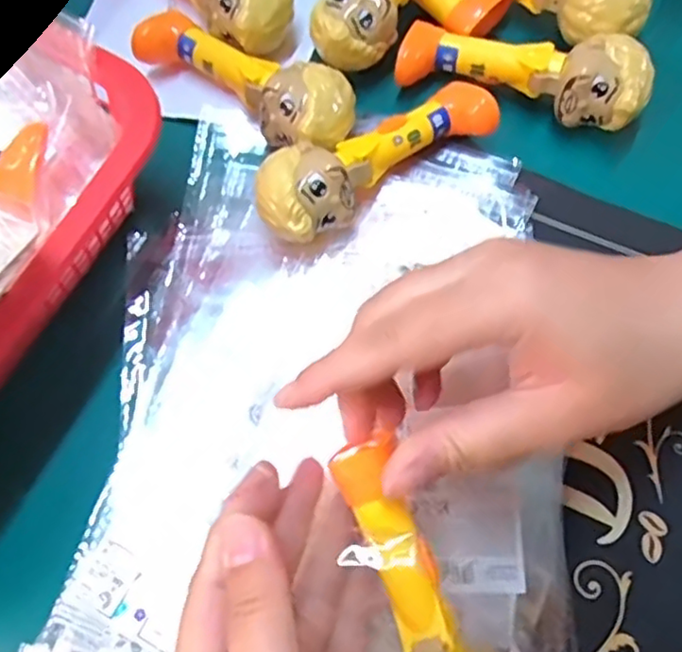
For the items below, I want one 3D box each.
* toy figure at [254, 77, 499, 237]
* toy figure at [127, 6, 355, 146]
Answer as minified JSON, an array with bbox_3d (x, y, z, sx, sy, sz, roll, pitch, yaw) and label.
[{"bbox_3d":[0.018,-0.079,0.308,0.124,0.038,0.038,-30,73,-8],"label":"toy figure"},{"bbox_3d":[-0.053,-0.127,0.329,0.132,0.042,0.042,31,75,11],"label":"toy figure"}]

